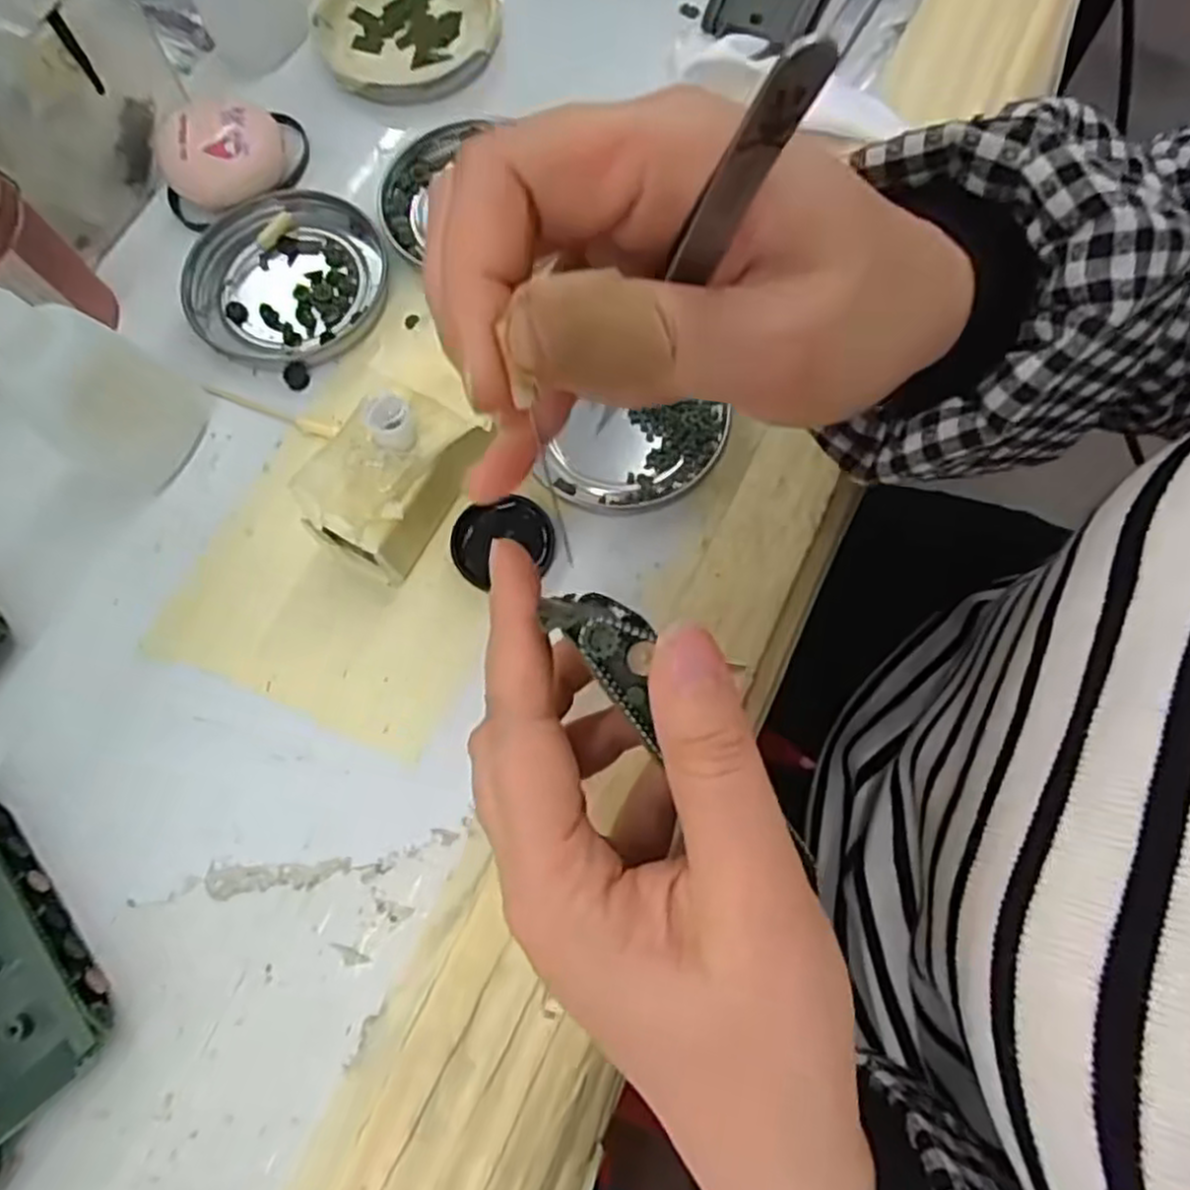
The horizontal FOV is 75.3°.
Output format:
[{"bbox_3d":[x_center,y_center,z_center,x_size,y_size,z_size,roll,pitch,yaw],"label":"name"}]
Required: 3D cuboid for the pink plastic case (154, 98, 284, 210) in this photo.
[{"bbox_3d":[-0.153,-0.180,0.317,0.045,0.021,0.040,-8,73,0],"label":"pink plastic case"}]

